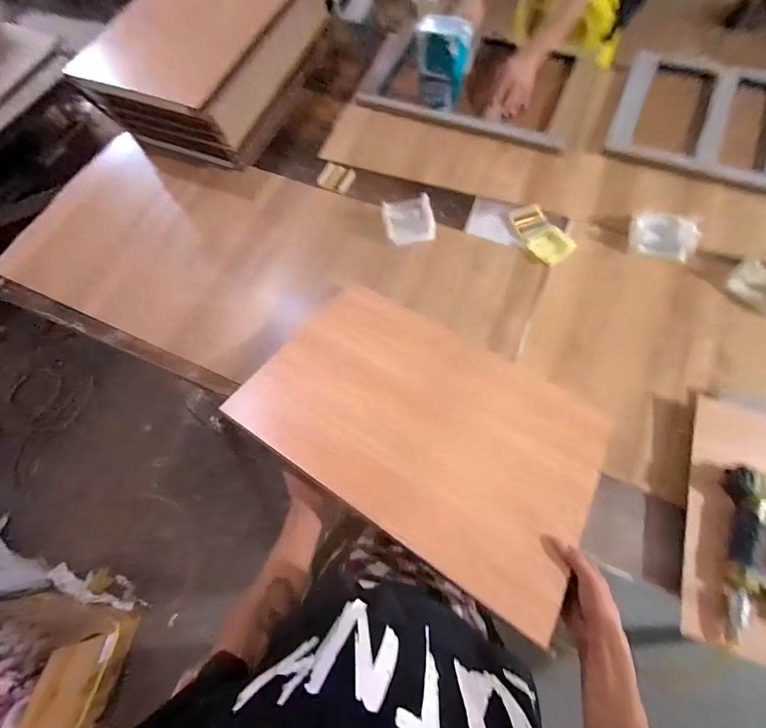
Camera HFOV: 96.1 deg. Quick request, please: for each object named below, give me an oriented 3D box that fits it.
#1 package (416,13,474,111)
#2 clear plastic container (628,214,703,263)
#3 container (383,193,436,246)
[{"bbox_3d":[0.140,-0.719,0.829,0.112,0.144,0.082,26,74,14],"label":"package"},{"bbox_3d":[0.594,-0.272,0.727,0.121,0.034,0.101,16,72,11],"label":"clear plastic container"},{"bbox_3d":[0.060,-0.329,0.785,0.113,0.042,0.100,-12,69,1],"label":"container"}]

